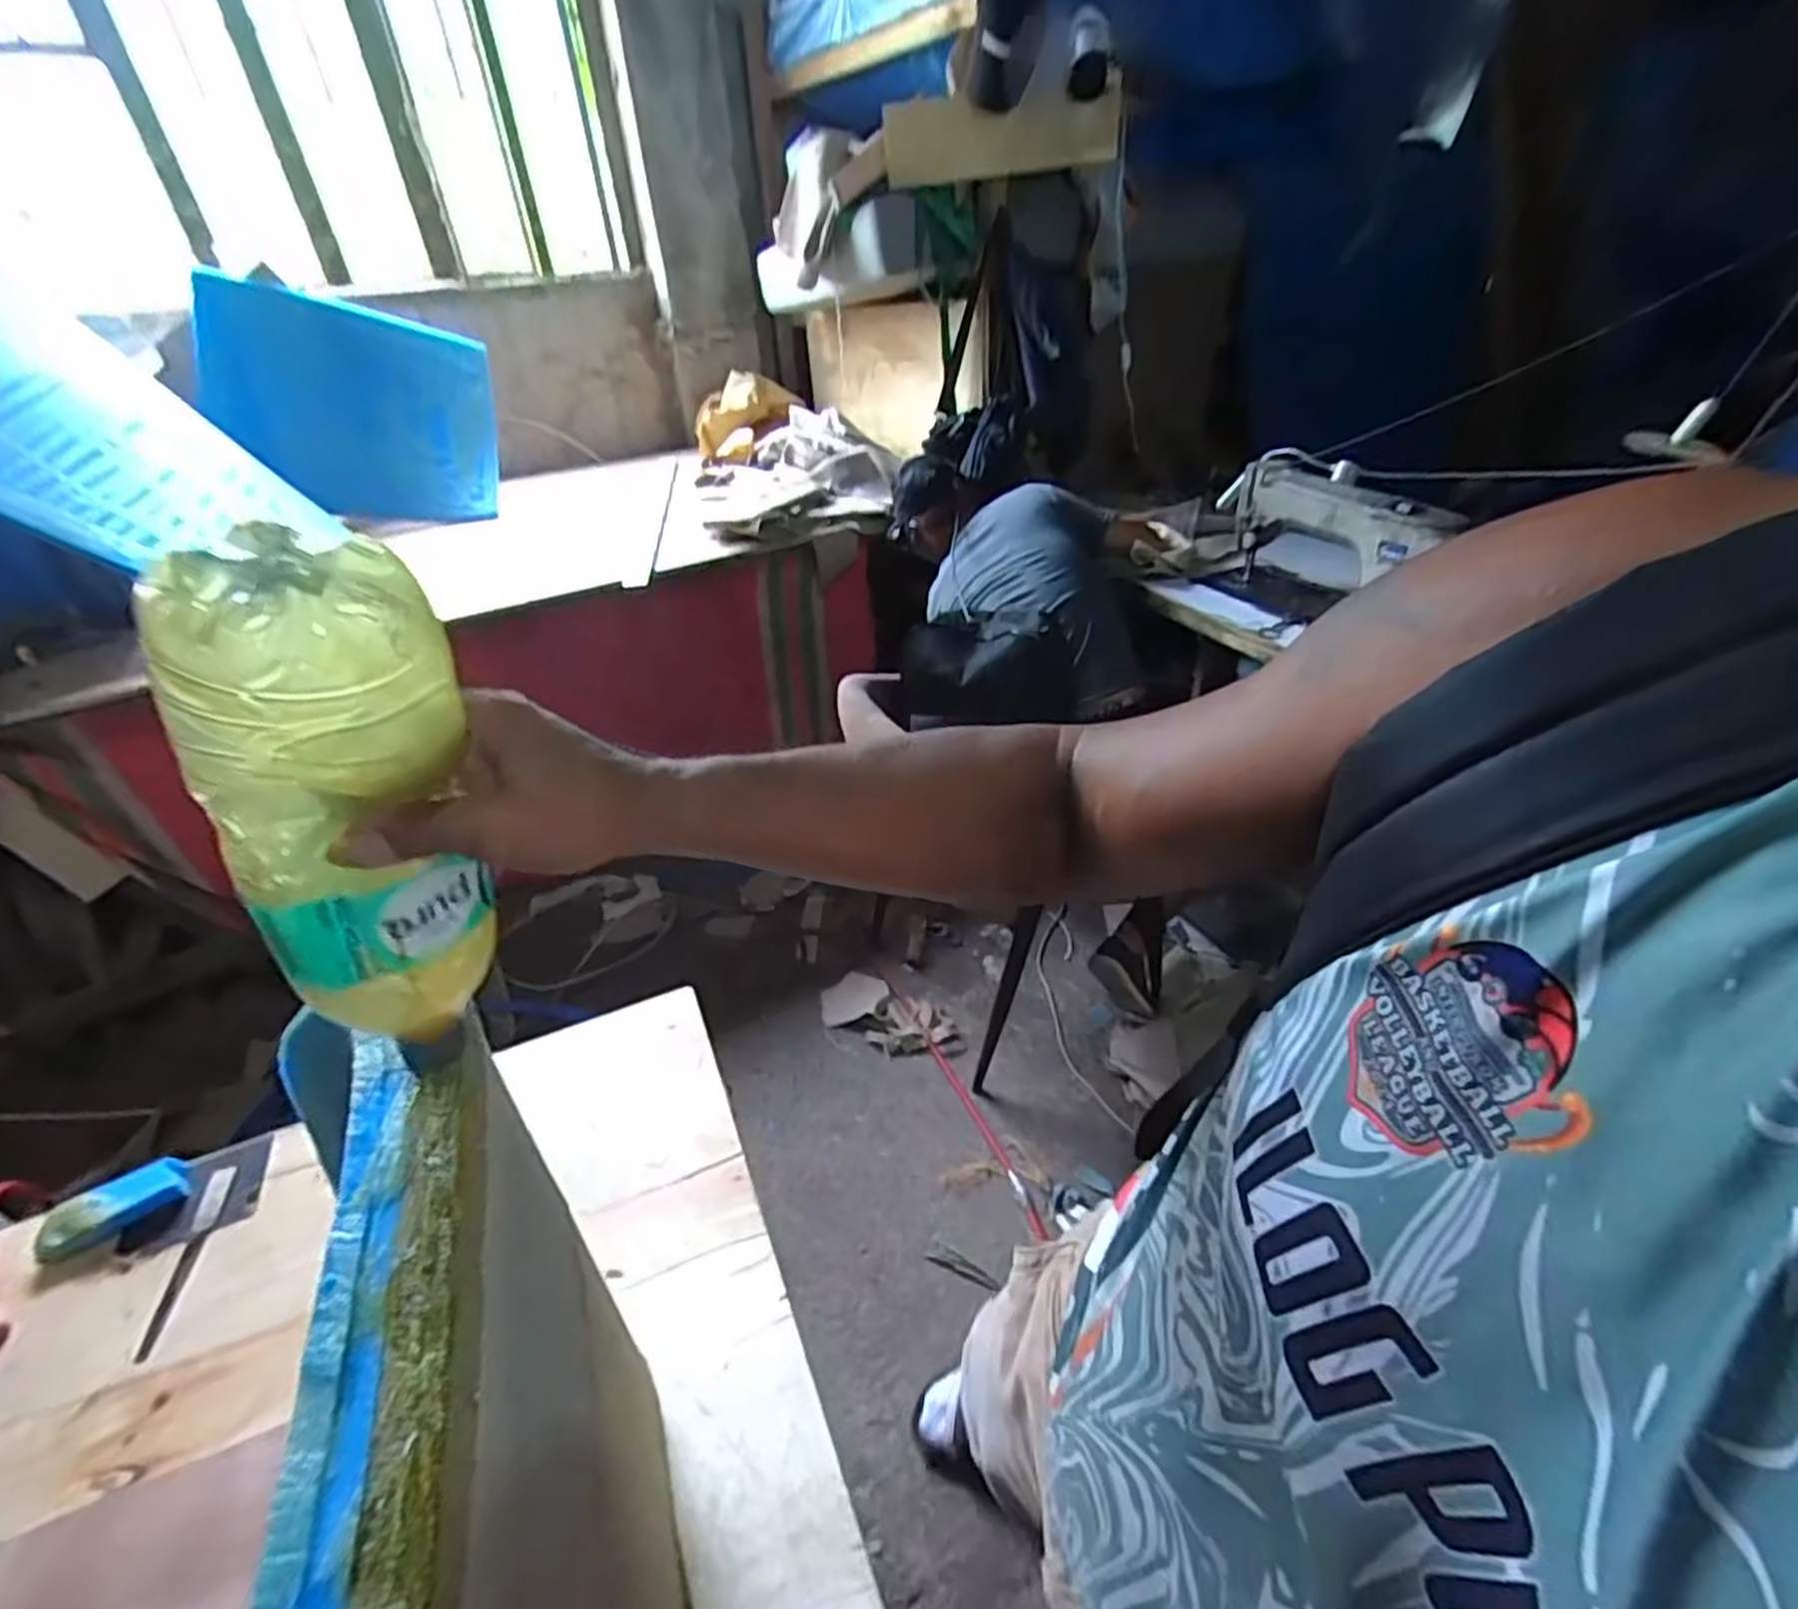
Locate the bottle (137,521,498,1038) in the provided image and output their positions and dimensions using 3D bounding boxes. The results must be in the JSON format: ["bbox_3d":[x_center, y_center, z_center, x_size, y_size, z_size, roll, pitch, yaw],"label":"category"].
[{"bbox_3d":[-0.216,0.006,0.316,0.065,0.226,0.078,19,39,4],"label":"bottle"}]

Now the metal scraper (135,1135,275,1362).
[{"bbox_3d":[-0.794,0.486,0.892,0.087,0.011,0.240,-14,36,-14],"label":"metal scraper"}]

